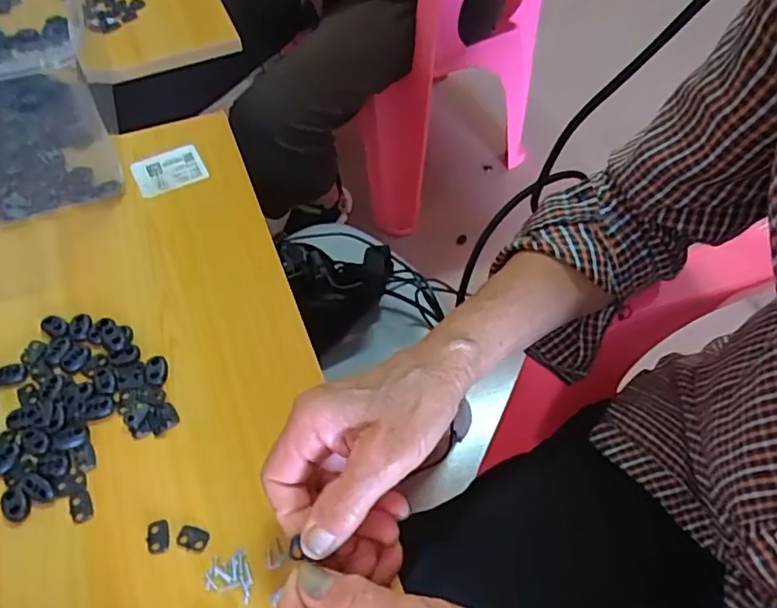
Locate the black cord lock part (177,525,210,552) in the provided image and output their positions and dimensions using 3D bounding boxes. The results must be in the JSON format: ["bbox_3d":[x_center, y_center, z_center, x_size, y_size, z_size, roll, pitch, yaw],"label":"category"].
[{"bbox_3d":[-0.116,0.138,0.344,0.018,0.004,0.012,16,58,11],"label":"black cord lock part"}]

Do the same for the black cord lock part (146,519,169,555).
[{"bbox_3d":[-0.137,0.137,0.345,0.012,0.004,0.019,-10,57,-6],"label":"black cord lock part"}]

